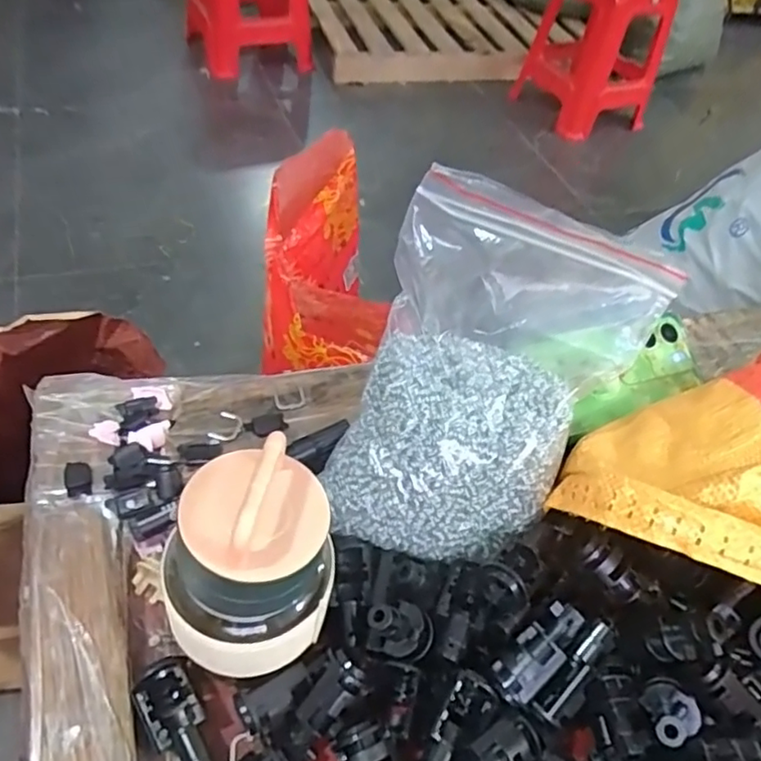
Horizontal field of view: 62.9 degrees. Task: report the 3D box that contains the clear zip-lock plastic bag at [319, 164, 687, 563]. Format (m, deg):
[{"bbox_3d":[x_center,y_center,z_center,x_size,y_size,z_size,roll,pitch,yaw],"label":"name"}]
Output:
[{"bbox_3d":[0.059,-0.011,0.331,0.121,0.144,0.183,32,52,18],"label":"clear zip-lock plastic bag"}]

